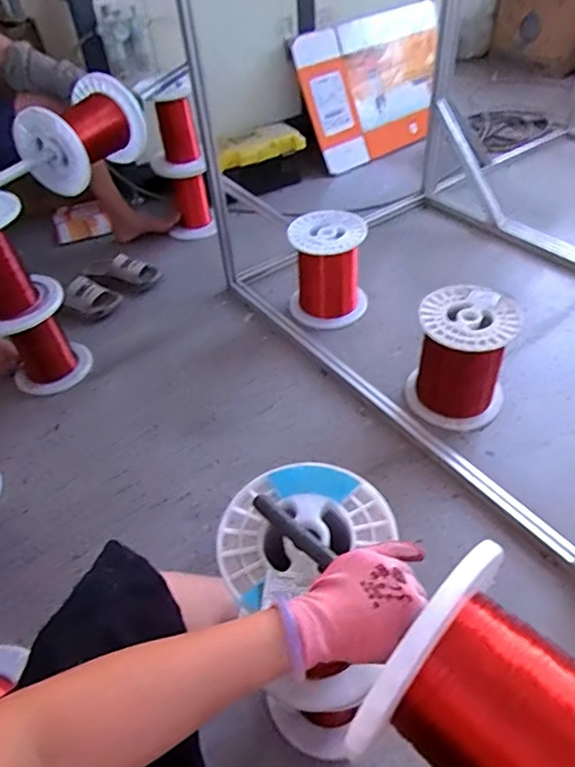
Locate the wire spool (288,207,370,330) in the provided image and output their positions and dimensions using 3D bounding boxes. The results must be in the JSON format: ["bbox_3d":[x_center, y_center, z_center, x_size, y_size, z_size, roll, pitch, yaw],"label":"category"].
[{"bbox_3d":[0.105,-0.318,1.403,0.198,0.245,0.184,-2,48,2],"label":"wire spool"}]

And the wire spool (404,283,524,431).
[{"bbox_3d":[0.375,-0.042,1.143,0.206,0.239,0.195,16,51,18],"label":"wire spool"}]

